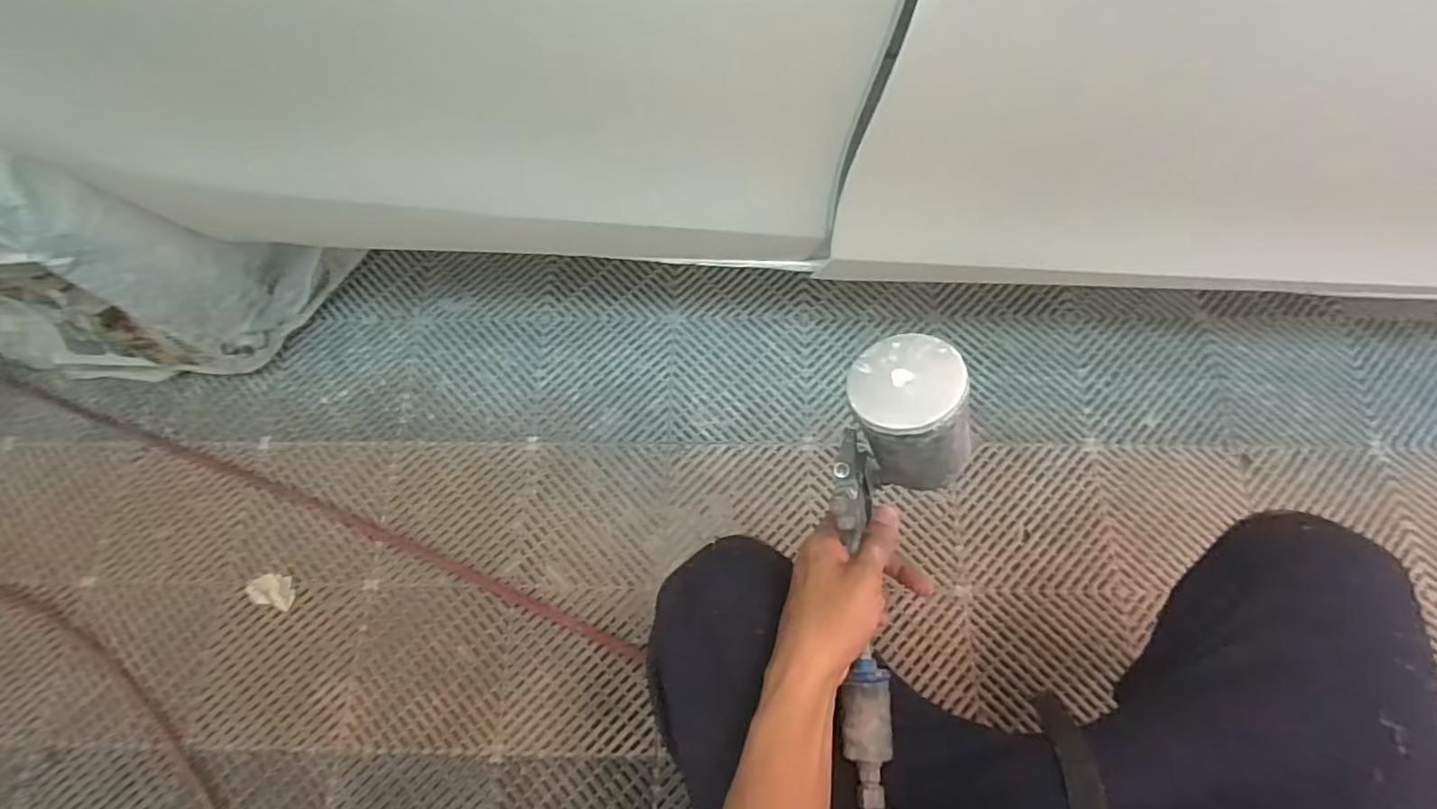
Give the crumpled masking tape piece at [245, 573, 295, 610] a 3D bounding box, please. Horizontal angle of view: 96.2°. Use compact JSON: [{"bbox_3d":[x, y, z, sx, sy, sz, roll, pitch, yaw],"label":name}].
[{"bbox_3d":[-0.609,0.253,0.881,0.059,0.016,0.041,12,70,6],"label":"crumpled masking tape piece"}]

